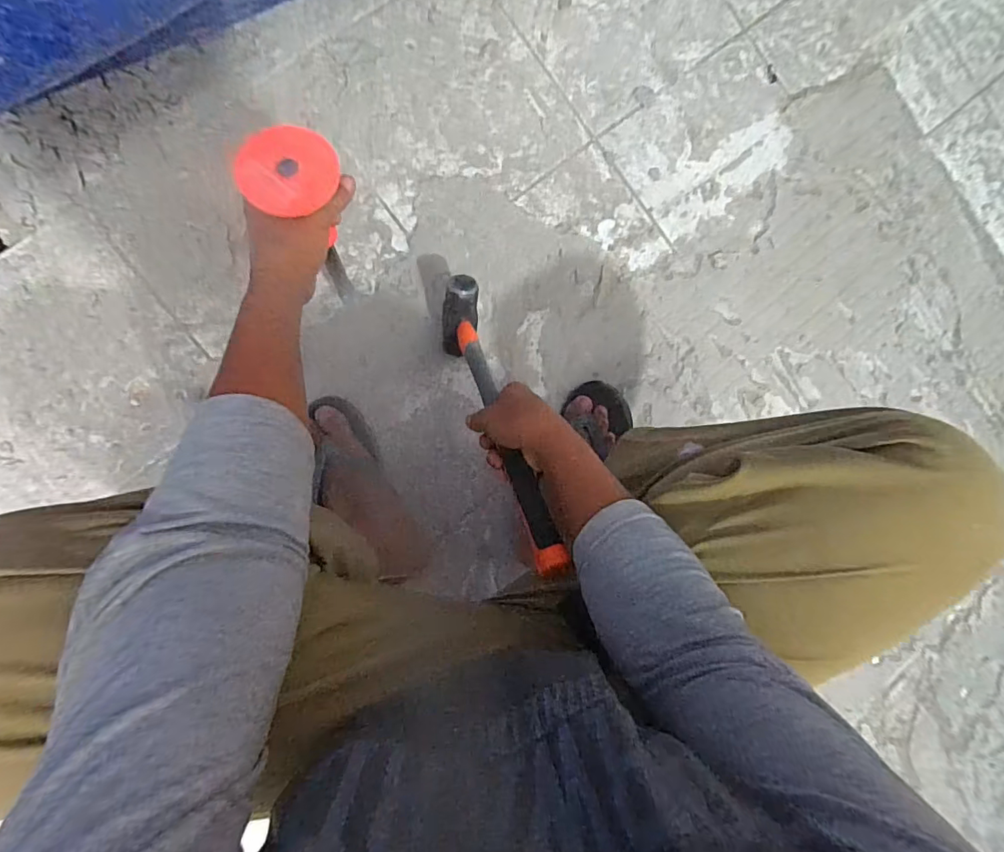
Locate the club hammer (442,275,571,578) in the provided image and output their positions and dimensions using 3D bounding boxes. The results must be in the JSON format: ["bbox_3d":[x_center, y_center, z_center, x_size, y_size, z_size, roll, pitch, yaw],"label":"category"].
[{"bbox_3d":[-0.006,-0.010,0.535,0.046,0.093,0.357,-15,57,-9],"label":"club hammer"}]

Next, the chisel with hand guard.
[{"bbox_3d":[-0.188,-0.197,0.525,0.075,0.270,0.074,0,87,-8],"label":"chisel with hand guard"}]

